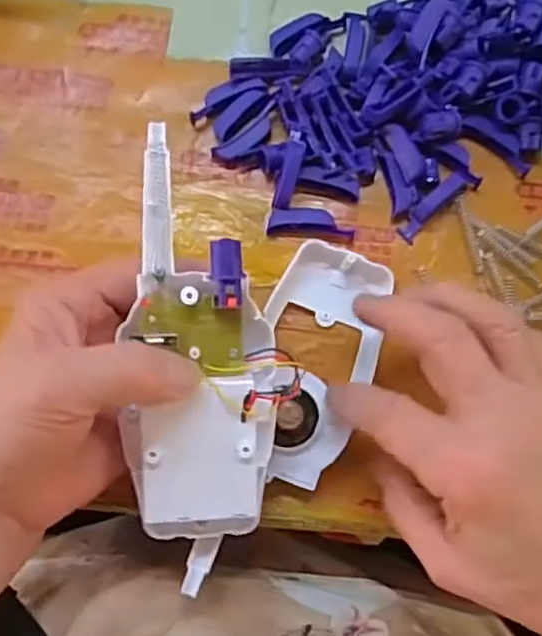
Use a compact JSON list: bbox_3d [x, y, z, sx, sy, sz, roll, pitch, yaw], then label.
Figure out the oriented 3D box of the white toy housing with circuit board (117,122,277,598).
[{"bbox_3d":[-0.029,0.020,0.288,0.058,0.021,0.179,-5,94,-1],"label":"white toy housing with circuit board"}]

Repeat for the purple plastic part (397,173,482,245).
[{"bbox_3d":[0.084,-0.057,0.352,0.048,0.008,0.013,-40,81,-8],"label":"purple plastic part"}]

